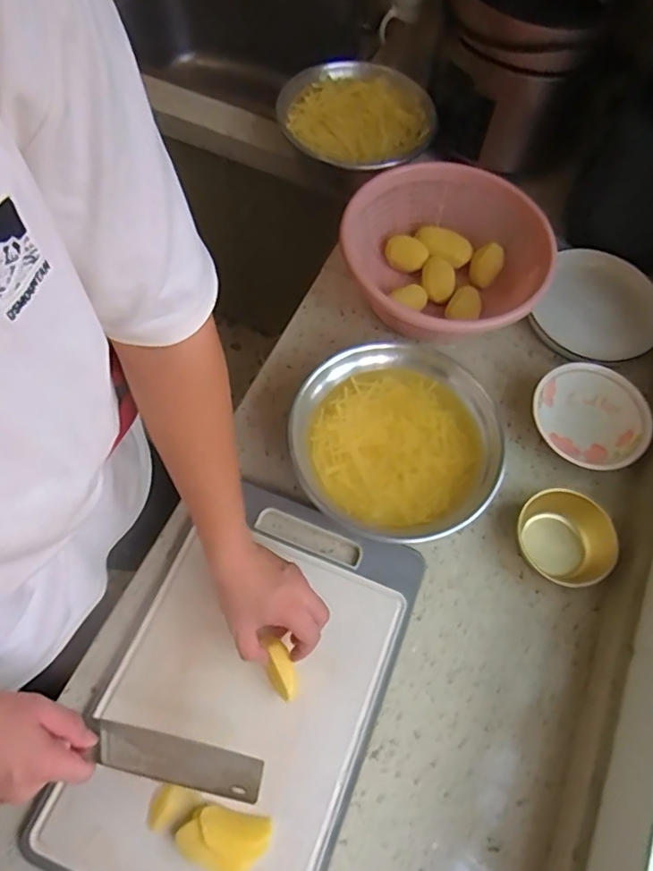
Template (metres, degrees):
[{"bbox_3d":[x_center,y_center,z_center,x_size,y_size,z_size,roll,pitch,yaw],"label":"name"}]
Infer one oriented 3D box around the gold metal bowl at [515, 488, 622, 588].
[{"bbox_3d":[0.289,0.125,0.676,0.100,0.045,0.114,-30,70,-16],"label":"gold metal bowl"}]

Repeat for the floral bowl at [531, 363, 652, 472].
[{"bbox_3d":[0.345,-0.018,0.742,0.147,0.052,0.142,1,65,-3],"label":"floral bowl"}]

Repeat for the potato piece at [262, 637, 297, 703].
[{"bbox_3d":[-0.048,0.246,0.586,0.026,0.015,0.064,-18,73,-11],"label":"potato piece"}]

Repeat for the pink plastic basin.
[{"bbox_3d":[0.150,-0.248,0.801,0.270,0.126,0.258,0,66,-1],"label":"pink plastic basin"}]

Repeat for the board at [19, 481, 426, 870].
[{"bbox_3d":[-0.086,0.277,0.600,0.280,0.019,0.424,23,66,8],"label":"board"}]

